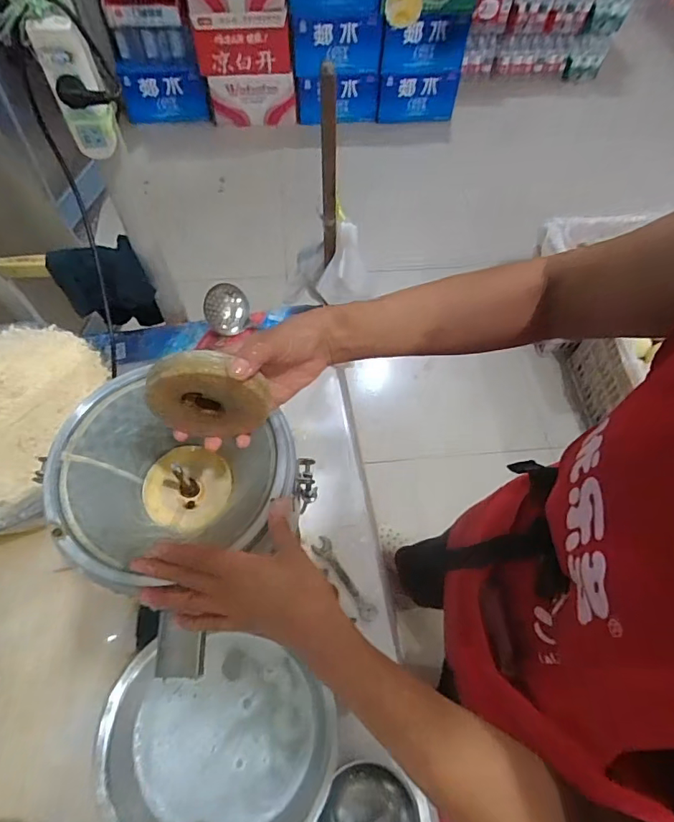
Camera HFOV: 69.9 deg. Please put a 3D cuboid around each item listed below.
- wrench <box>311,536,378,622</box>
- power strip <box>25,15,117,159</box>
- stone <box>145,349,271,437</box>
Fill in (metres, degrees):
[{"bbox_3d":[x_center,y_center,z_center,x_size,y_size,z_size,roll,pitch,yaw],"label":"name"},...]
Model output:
[{"bbox_3d":[0.014,0.288,0.834,0.029,0.007,0.162,-32,67,-18],"label":"wrench"},{"bbox_3d":[-0.340,-0.418,0.642,0.062,0.169,0.026,-17,63,-11],"label":"power strip"},{"bbox_3d":[-0.109,-0.014,0.410,0.094,0.091,0.023,-1,61,-3],"label":"stone"}]

